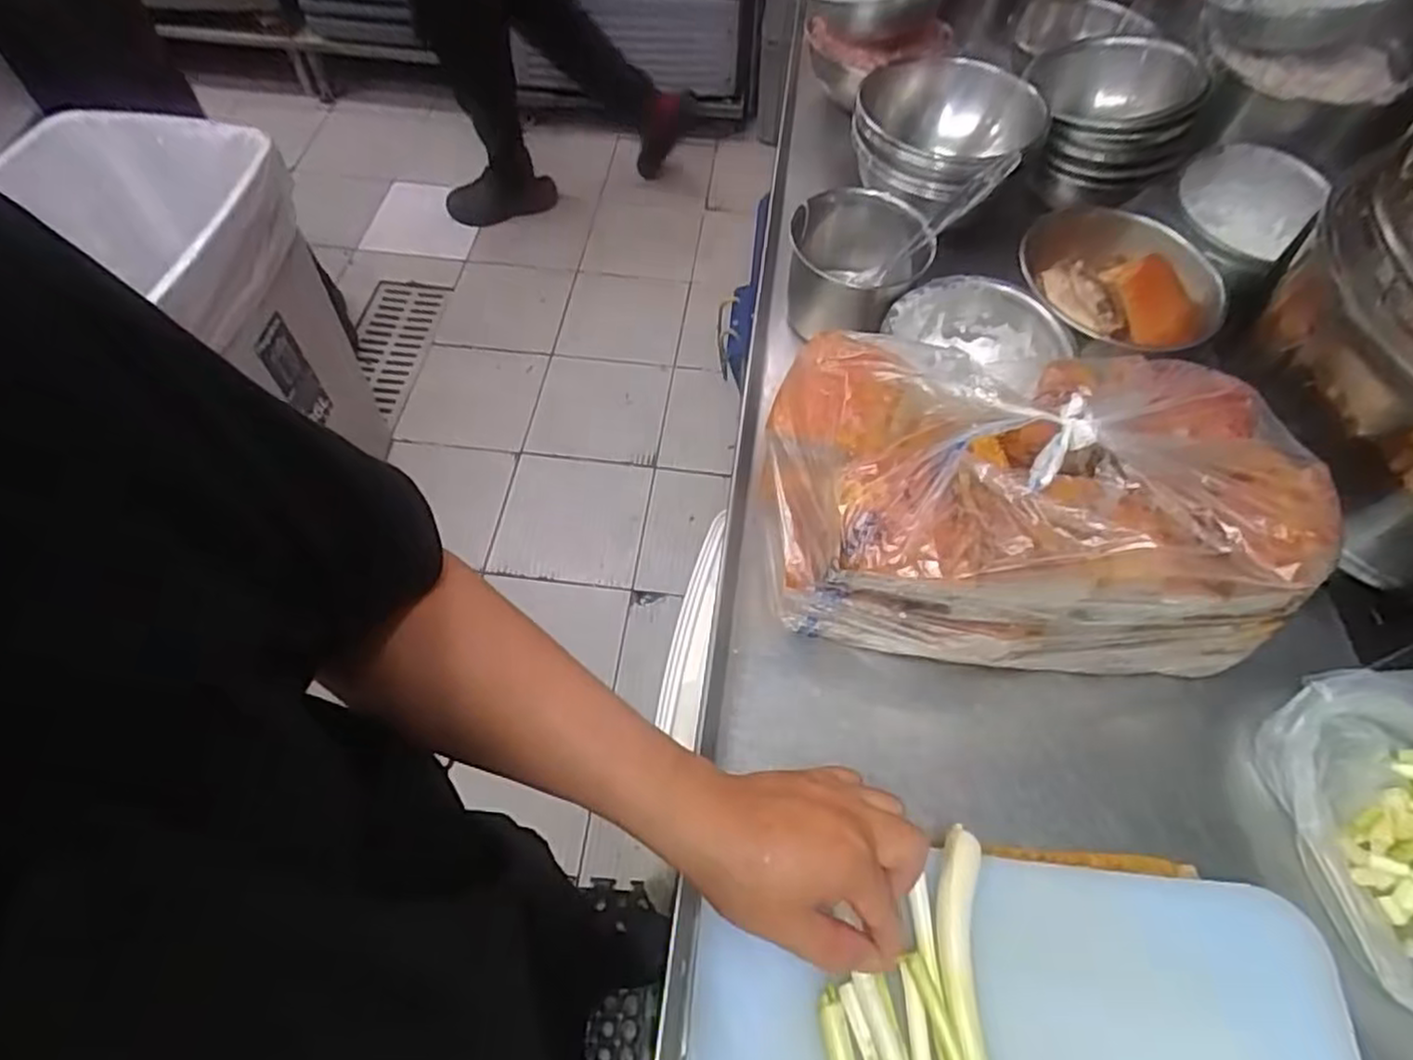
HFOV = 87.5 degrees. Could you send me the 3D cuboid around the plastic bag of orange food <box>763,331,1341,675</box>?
[{"bbox_3d":[0.193,-0.009,0.478,0.296,0.174,0.169,2,59,-1],"label":"plastic bag of orange food"}]

